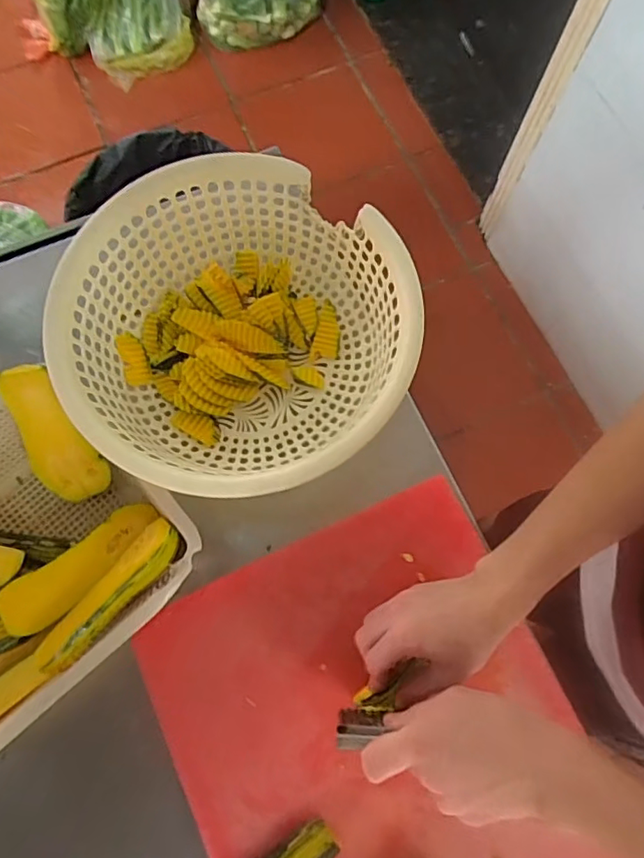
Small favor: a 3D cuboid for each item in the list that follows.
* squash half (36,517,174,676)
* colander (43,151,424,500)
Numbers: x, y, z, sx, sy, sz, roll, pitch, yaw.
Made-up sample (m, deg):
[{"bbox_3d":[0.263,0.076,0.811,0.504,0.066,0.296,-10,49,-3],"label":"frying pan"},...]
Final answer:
[{"bbox_3d":[-0.186,0.149,0.491,0.048,0.047,0.154,37,78,9],"label":"squash half"},{"bbox_3d":[-0.090,-0.096,0.558,0.311,0.125,0.318,0,75,0],"label":"colander"}]

